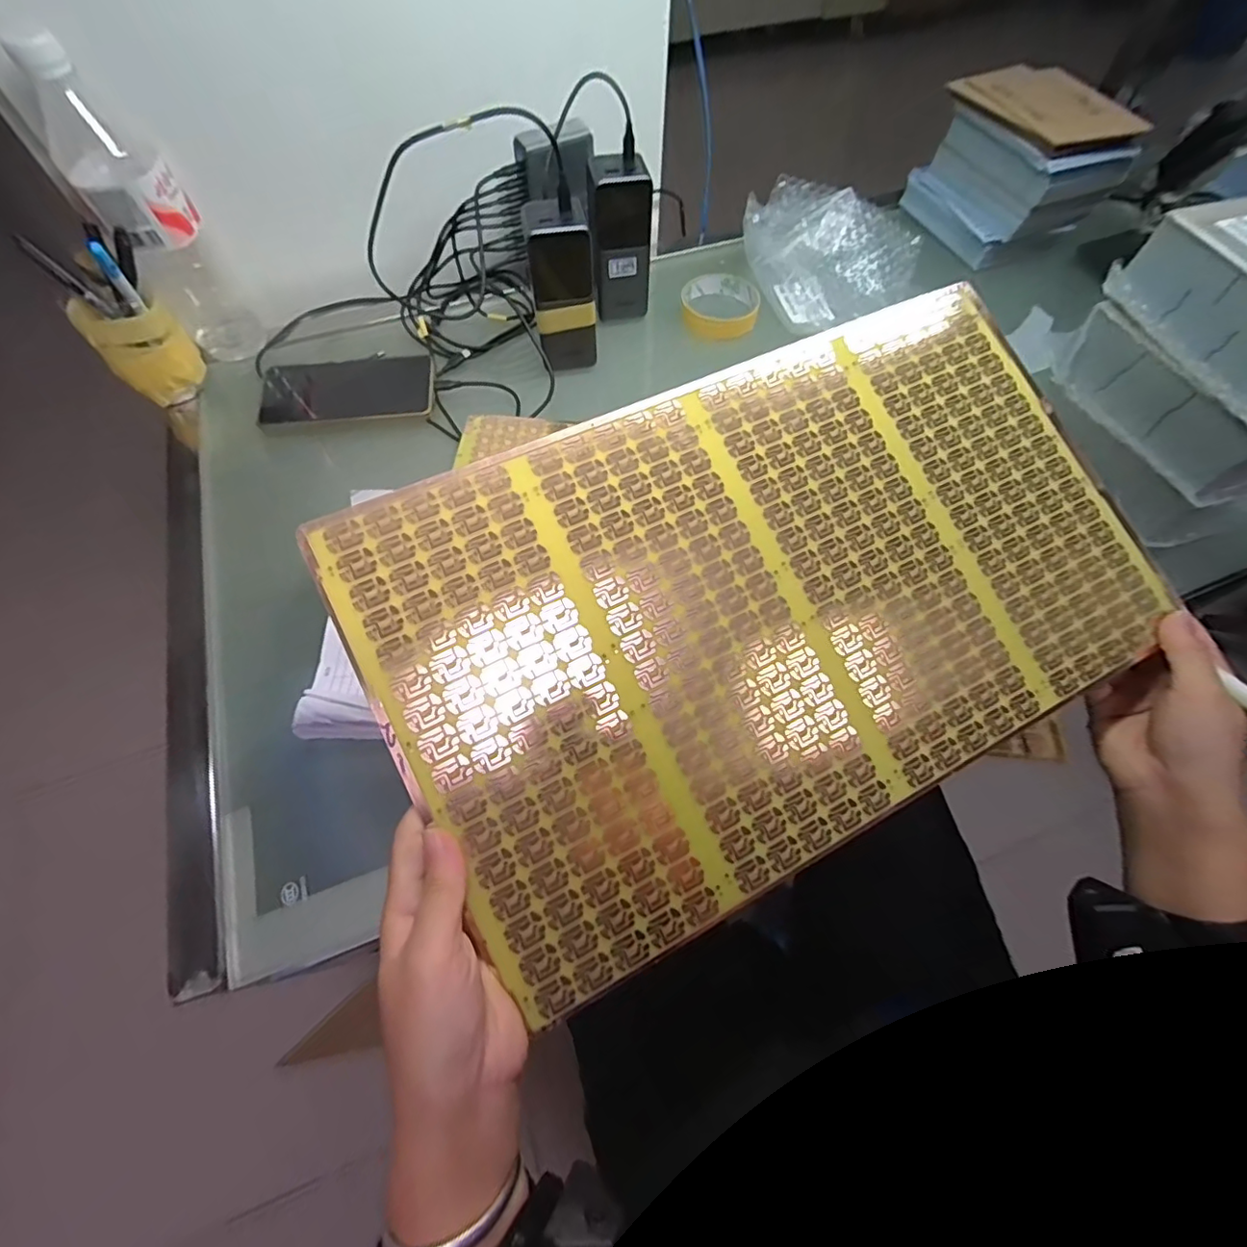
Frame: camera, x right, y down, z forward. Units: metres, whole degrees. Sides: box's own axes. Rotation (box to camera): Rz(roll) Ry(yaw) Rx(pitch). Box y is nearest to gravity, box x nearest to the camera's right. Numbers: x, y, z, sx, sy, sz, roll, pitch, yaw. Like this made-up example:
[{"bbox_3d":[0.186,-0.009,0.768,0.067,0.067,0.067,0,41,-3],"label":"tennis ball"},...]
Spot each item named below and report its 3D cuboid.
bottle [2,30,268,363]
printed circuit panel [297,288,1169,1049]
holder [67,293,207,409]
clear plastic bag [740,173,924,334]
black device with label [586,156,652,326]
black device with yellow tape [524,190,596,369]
[{"bbox_3d":[-0.400,-0.340,0.459,0.070,0.221,0.067,-33,68,-16],"label":"bottle"},{"bbox_3d":[0.095,-0.019,0.315,0.449,0.009,0.274,-25,85,-13],"label":"printed circuit panel"},{"bbox_3d":[-0.429,-0.248,0.486,0.068,0.076,0.061,-38,69,-18],"label":"holder"},{"bbox_3d":[0.227,-0.413,0.589,0.179,0.059,0.173,-26,66,-13],"label":"clear plastic bag"},{"bbox_3d":[-0.003,-0.370,0.523,0.060,0.122,0.051,-1,63,-1],"label":"black device with label"},{"bbox_3d":[-0.056,-0.303,0.491,0.057,0.126,0.045,-14,64,-8],"label":"black device with yellow tape"}]

